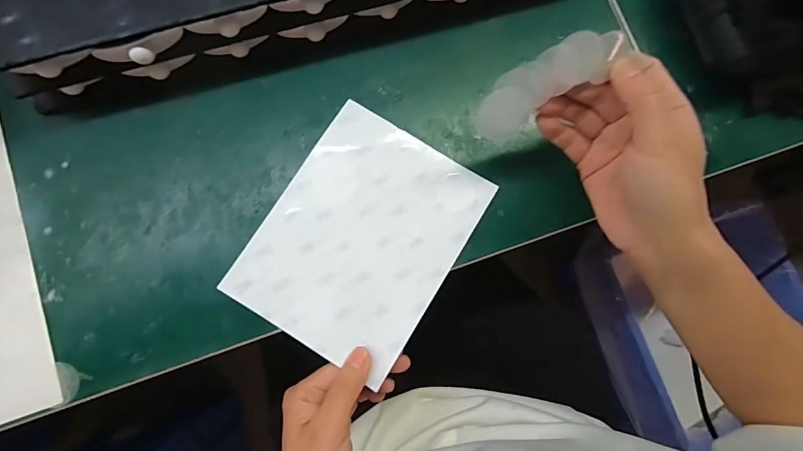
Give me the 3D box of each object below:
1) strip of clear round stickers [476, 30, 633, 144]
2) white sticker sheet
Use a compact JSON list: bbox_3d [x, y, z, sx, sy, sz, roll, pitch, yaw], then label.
[{"bbox_3d":[0.088,-0.087,0.242,0.091,0.037,0.008,-30,39,21],"label":"strip of clear round stickers"},{"bbox_3d":[-0.029,0.009,0.298,0.135,0.010,0.171,32,82,2],"label":"white sticker sheet"}]

